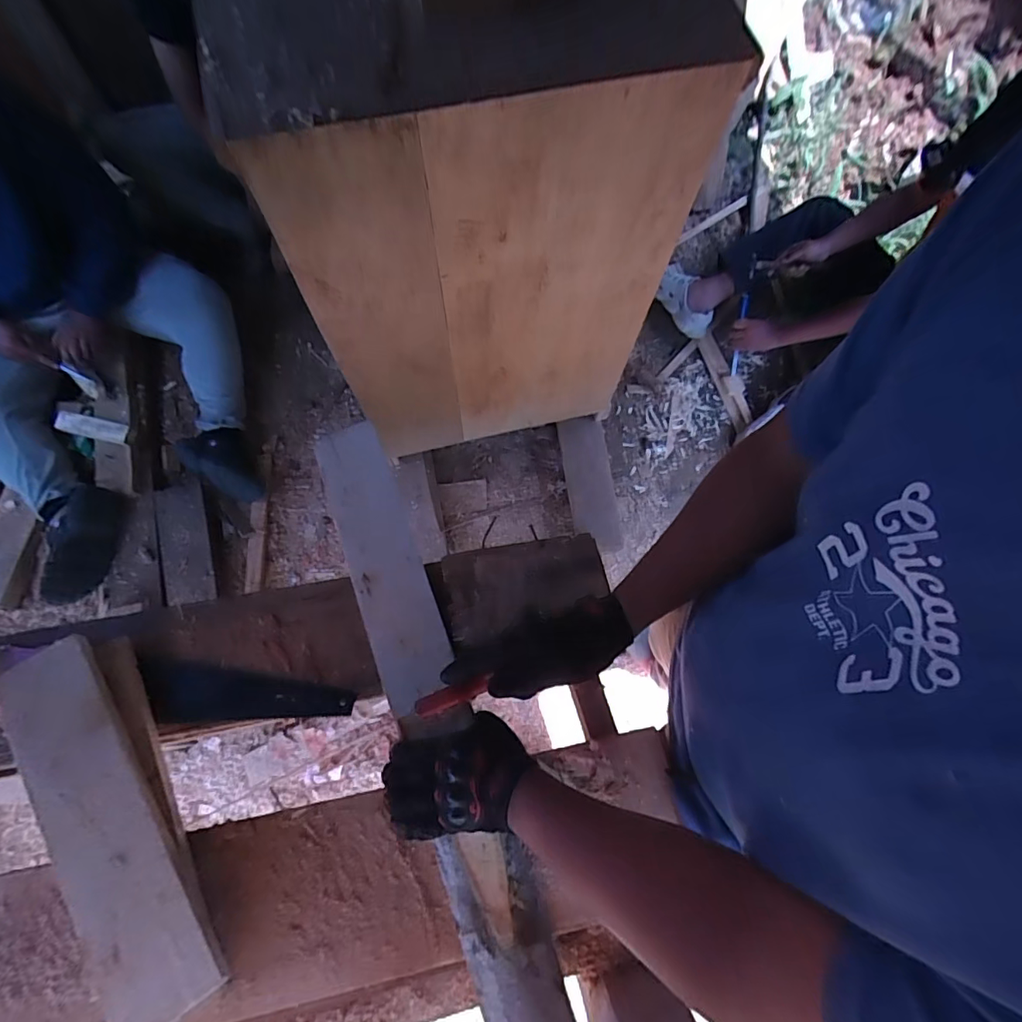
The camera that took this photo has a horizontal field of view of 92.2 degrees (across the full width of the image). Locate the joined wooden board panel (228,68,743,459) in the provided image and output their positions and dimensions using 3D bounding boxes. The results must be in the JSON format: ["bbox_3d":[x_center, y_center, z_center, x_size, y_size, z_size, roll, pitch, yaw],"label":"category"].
[{"bbox_3d":[-0.016,-0.338,0.917,0.592,0.781,0.027,-11,72,-4],"label":"joined wooden board panel"}]

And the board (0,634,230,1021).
[{"bbox_3d":[-0.417,0.314,0.499,0.094,0.023,0.385,-33,75,-13],"label":"board"}]

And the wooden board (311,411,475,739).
[{"bbox_3d":[-0.162,0.065,0.634,0.090,0.030,0.408,-19,68,-9],"label":"wooden board"}]

